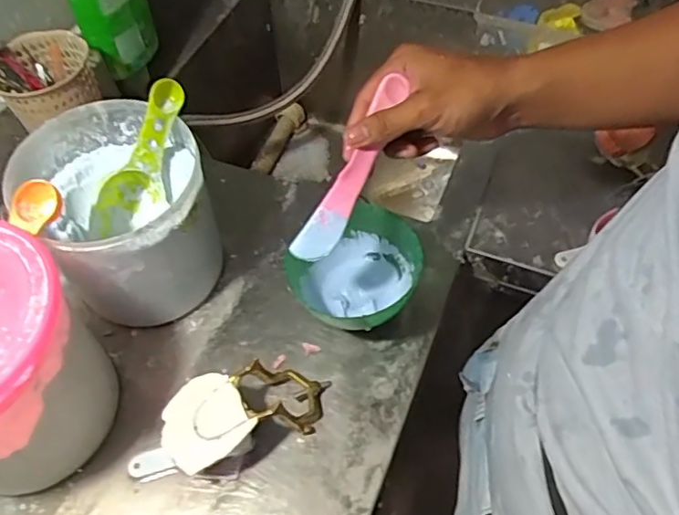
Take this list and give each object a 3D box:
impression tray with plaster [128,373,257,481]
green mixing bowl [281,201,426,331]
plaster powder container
[{"bbox_3d":[-0.128,0.151,0.497,0.108,0.052,0.072,-21,54,-10],"label":"impression tray with plaster"},{"bbox_3d":[0.017,0.023,0.556,0.113,0.090,0.117,-3,53,3],"label":"green mixing bowl"},{"bbox_3d":[-0.193,-0.031,0.562,0.154,0.177,0.149,-3,53,3],"label":"plaster powder container"}]

